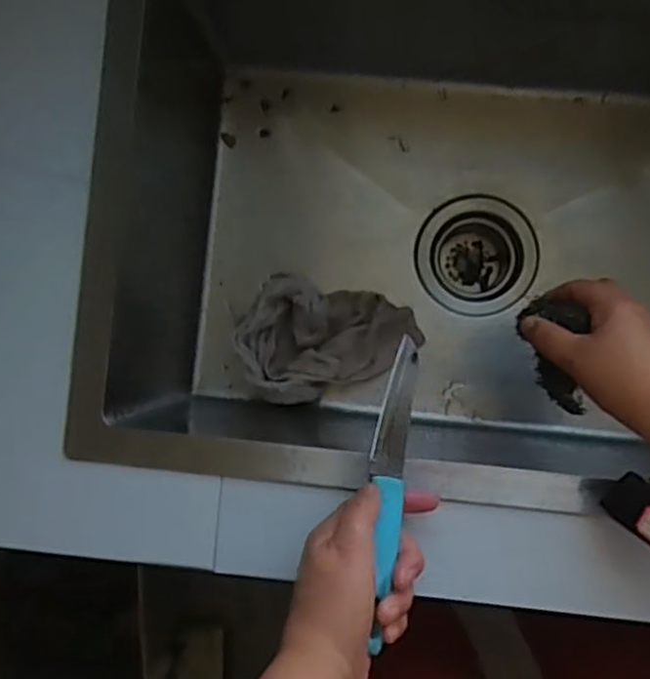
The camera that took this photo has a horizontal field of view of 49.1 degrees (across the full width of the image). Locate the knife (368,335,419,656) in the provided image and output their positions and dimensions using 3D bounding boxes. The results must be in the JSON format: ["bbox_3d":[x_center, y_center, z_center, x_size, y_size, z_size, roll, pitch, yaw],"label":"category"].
[{"bbox_3d":[0.039,0.090,0.445,0.023,0.016,0.184,6,72,4],"label":"knife"}]

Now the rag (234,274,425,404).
[{"bbox_3d":[-0.003,-0.007,0.641,0.165,0.041,0.108,-22,87,3],"label":"rag"}]

